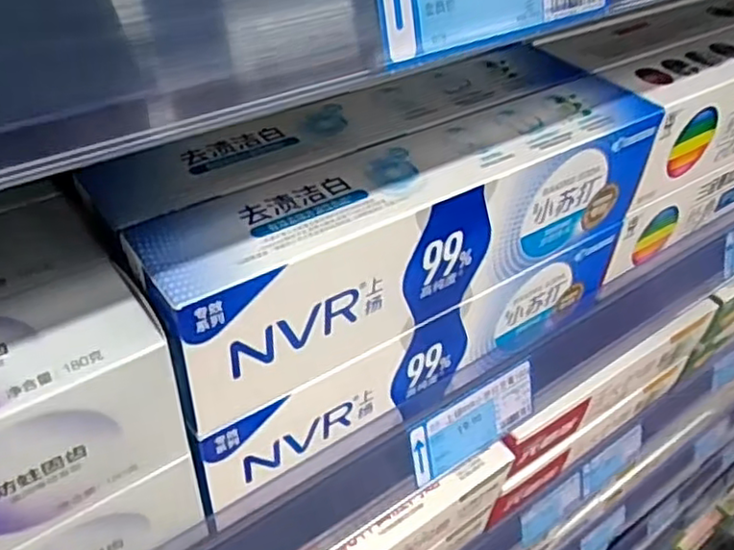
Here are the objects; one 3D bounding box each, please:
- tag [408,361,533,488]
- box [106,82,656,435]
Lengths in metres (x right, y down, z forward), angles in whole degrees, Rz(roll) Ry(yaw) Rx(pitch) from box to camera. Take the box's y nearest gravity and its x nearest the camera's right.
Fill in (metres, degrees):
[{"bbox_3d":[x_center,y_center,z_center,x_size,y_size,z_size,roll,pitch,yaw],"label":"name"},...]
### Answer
[{"bbox_3d":[0.056,0.075,0.337,0.083,0.037,0.004,-22,26,-30],"label":"tag"},{"bbox_3d":[0.029,-0.023,0.268,0.238,0.063,0.043,-24,48,-28],"label":"box"}]

